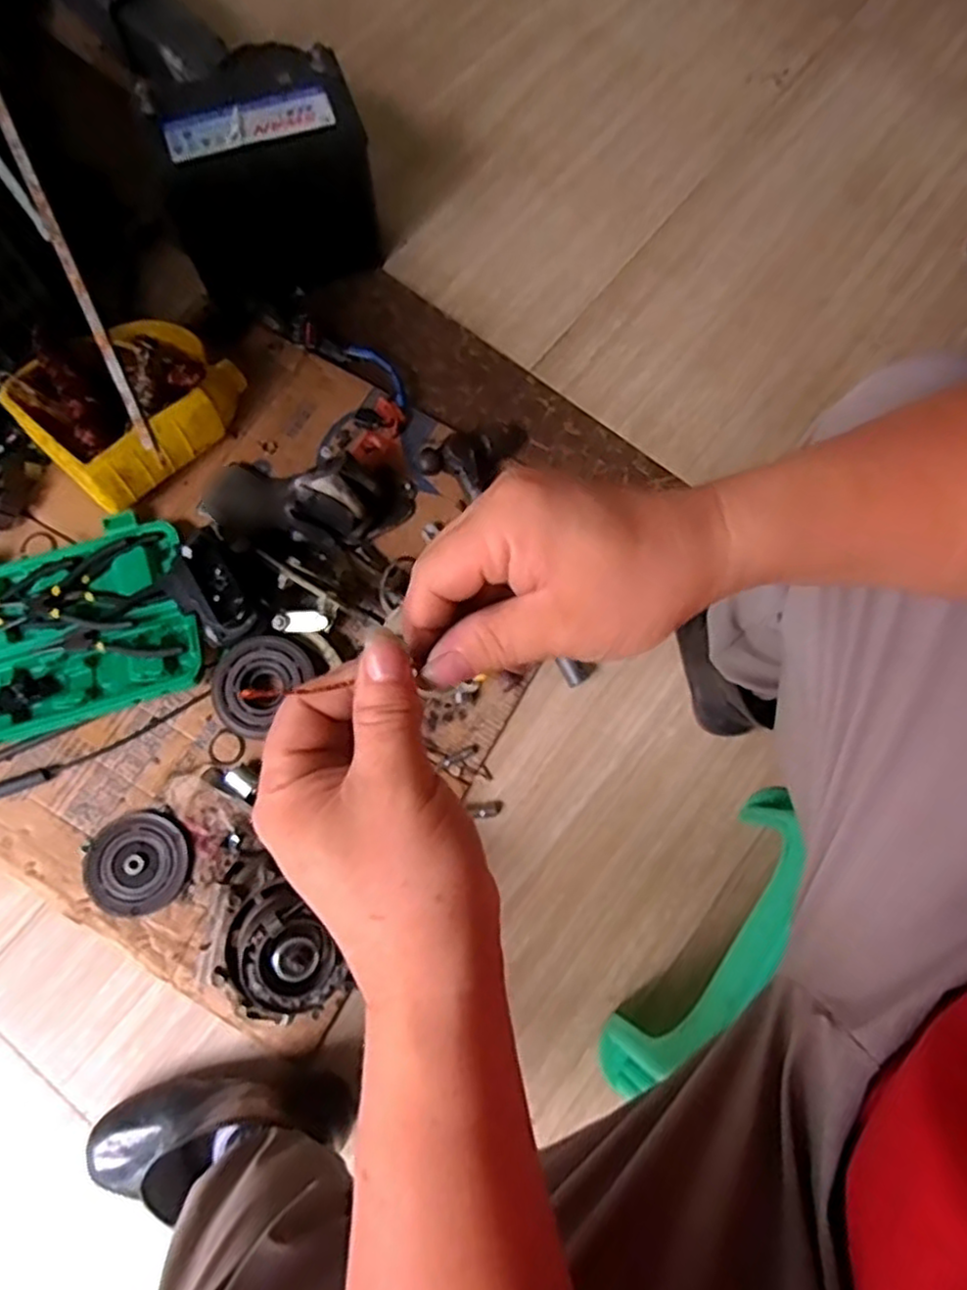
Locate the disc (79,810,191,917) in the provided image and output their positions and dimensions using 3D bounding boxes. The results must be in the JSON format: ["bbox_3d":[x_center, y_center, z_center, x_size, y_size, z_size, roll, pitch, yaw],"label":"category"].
[{"bbox_3d":[-0.373,0.234,0.764,0.106,0.010,0.102,0,76,-2],"label":"disc"}]

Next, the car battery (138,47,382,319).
[{"bbox_3d":[-0.263,-0.559,0.878,0.237,0.213,0.135,-25,78,-8],"label":"car battery"}]

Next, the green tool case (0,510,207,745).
[{"bbox_3d":[-0.479,-0.017,0.810,0.300,0.037,0.225,-17,77,-6],"label":"green tool case"}]

